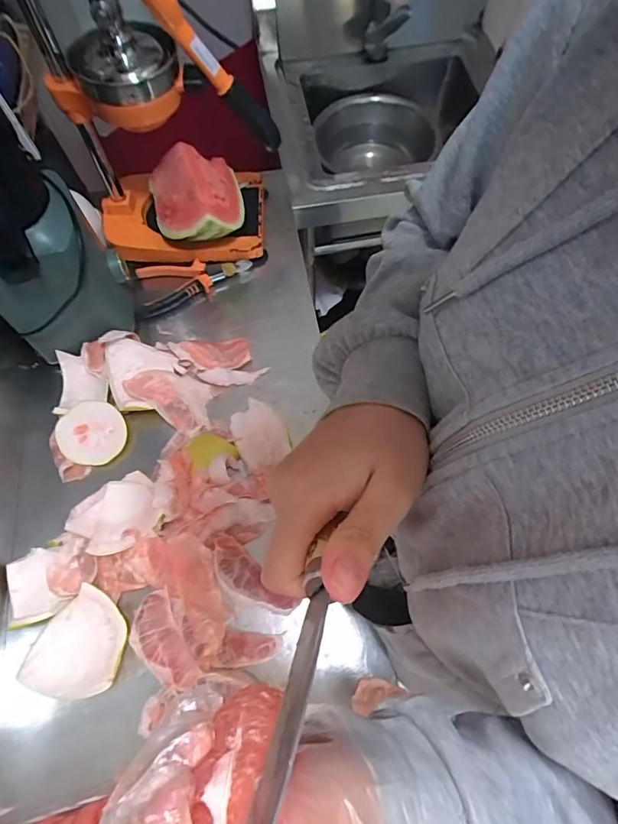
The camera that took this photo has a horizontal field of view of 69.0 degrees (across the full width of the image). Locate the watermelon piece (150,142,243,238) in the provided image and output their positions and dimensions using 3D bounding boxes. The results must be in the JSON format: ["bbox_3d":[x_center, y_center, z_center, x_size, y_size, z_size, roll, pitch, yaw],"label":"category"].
[{"bbox_3d":[-0.166,-0.320,0.662,0.133,0.077,0.147,-15,67,-6],"label":"watermelon piece"}]

